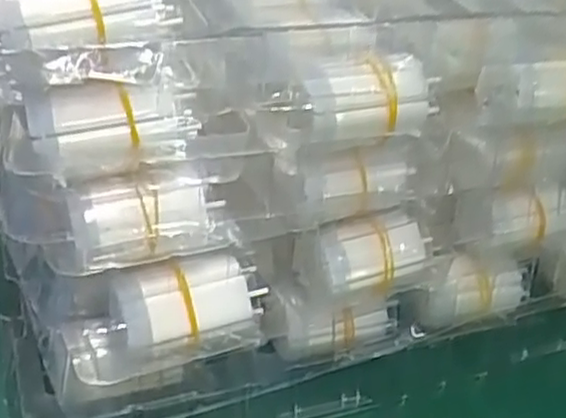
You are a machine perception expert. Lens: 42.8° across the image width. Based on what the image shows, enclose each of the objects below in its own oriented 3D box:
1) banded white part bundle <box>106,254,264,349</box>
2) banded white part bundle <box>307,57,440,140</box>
[{"bbox_3d":[-0.038,0.039,0.304,0.063,0.027,0.024,-9,35,-24],"label":"banded white part bundle"},{"bbox_3d":[0.040,-0.047,0.310,0.068,0.031,0.024,-12,37,-28],"label":"banded white part bundle"}]

